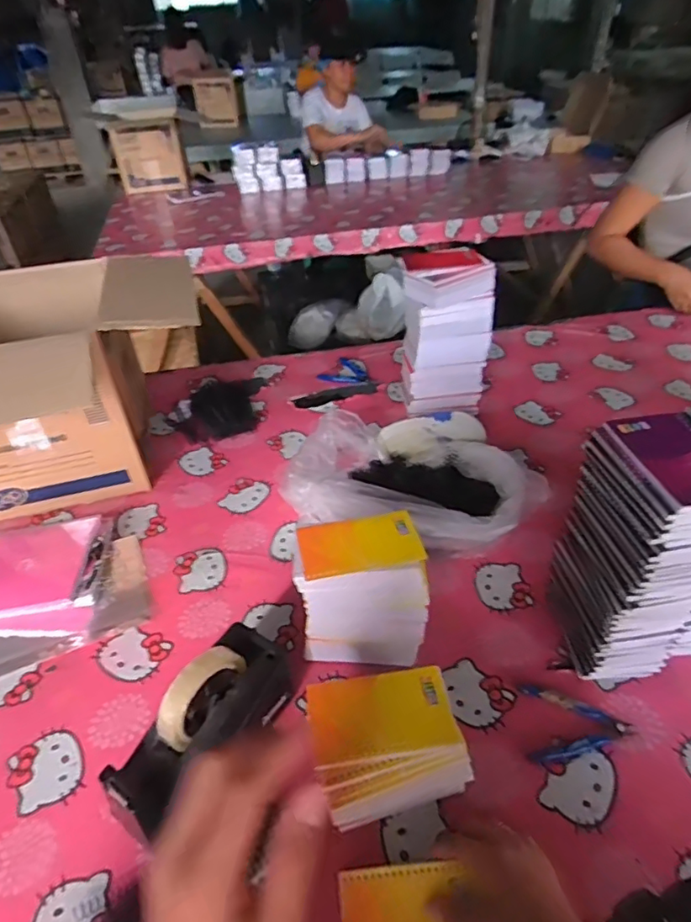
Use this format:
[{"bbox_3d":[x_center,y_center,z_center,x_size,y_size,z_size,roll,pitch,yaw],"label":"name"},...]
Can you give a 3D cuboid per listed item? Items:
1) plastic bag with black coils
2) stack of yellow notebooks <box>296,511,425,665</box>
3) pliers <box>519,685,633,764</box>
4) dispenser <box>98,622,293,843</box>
[{"bbox_3d":[0.108,0.030,0.864,0.375,0.101,0.270,6,39,12],"label":"plastic bag with black coils"},{"bbox_3d":[0.021,0.156,0.649,0.140,0.179,0.092,-2,38,2],"label":"stack of yellow notebooks"},{"bbox_3d":[0.240,0.291,0.593,0.113,0.010,0.077,13,41,20],"label":"pliers"},{"bbox_3d":[-0.138,0.265,0.562,0.077,0.126,0.195,20,44,27],"label":"dispenser"}]

